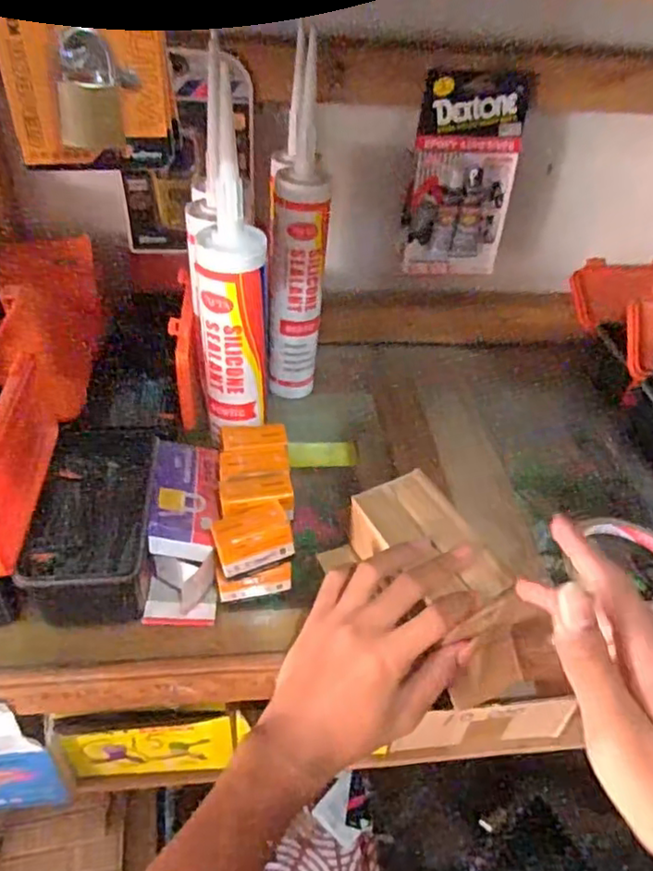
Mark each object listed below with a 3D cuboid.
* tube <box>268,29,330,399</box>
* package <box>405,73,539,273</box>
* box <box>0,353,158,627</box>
[{"bbox_3d":[-0.025,-0.151,0.573,0.048,0.253,0.050,2,40,-2],"label":"tube"},{"bbox_3d":[0.130,-0.238,0.596,0.098,0.186,0.023,2,37,-4],"label":"package"},{"bbox_3d":[-0.167,0.039,0.431,0.082,0.136,0.140,0,41,-5],"label":"box"}]

